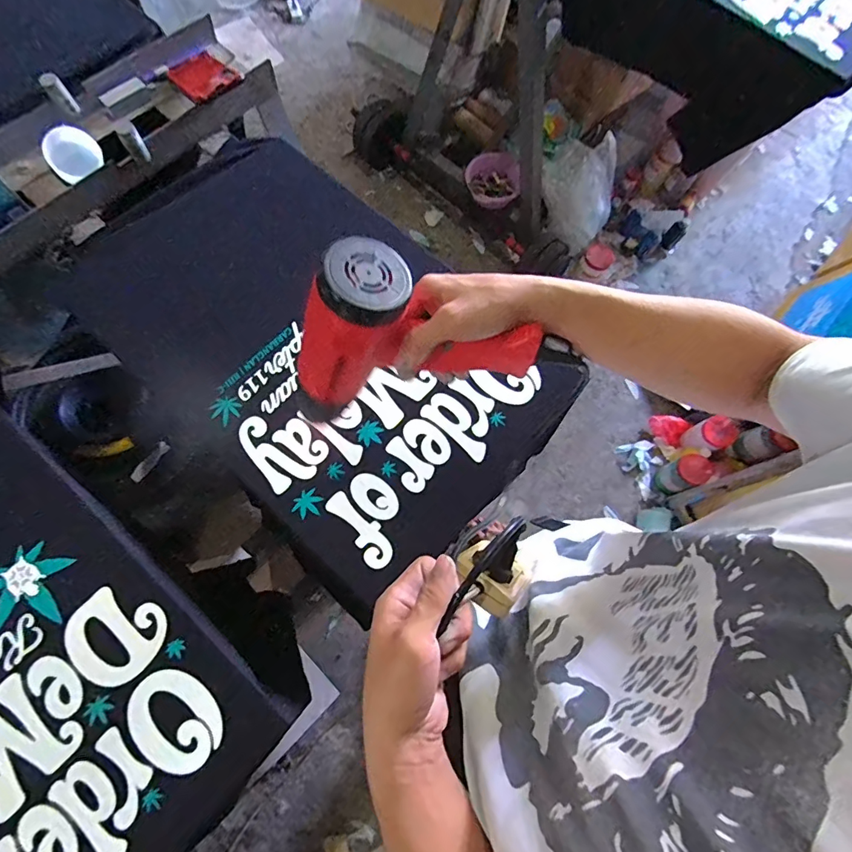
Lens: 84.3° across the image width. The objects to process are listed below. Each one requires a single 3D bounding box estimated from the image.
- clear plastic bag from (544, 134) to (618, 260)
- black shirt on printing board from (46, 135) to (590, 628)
[{"bbox_3d":[0.498,-0.761,1.550,0.251,0.203,0.237,36,72,7],"label":"clear plastic bag"},{"bbox_3d":[-0.142,-0.113,0.641,0.609,0.040,0.404,43,73,10],"label":"black shirt on printing board"}]

